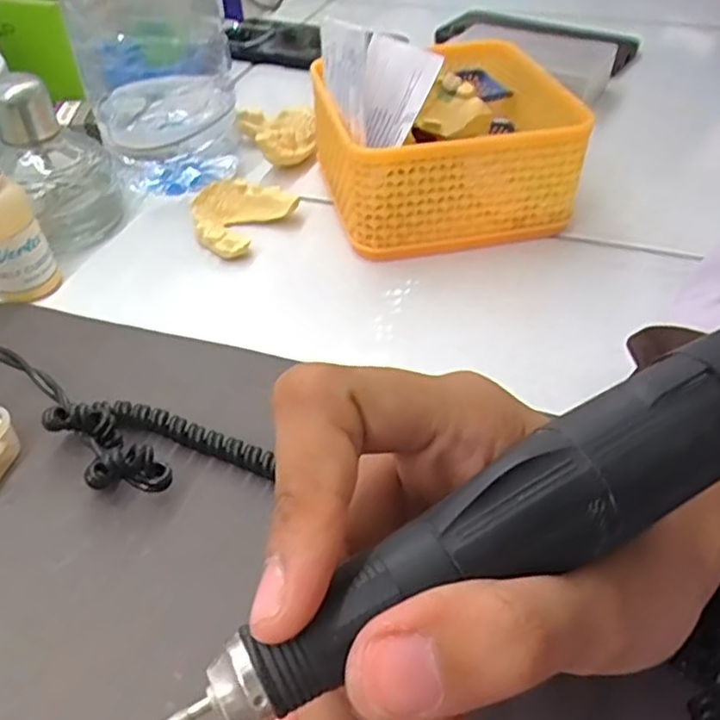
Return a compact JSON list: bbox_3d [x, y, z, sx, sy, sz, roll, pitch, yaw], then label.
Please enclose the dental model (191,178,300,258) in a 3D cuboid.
[{"bbox_3d":[-0.070,-0.082,0.379,0.046,0.020,0.054,25,49,25],"label":"dental model"}]

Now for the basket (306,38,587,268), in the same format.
[{"bbox_3d":[0.046,-0.130,0.398,0.134,0.068,0.140,-10,44,-11],"label":"basket"}]

